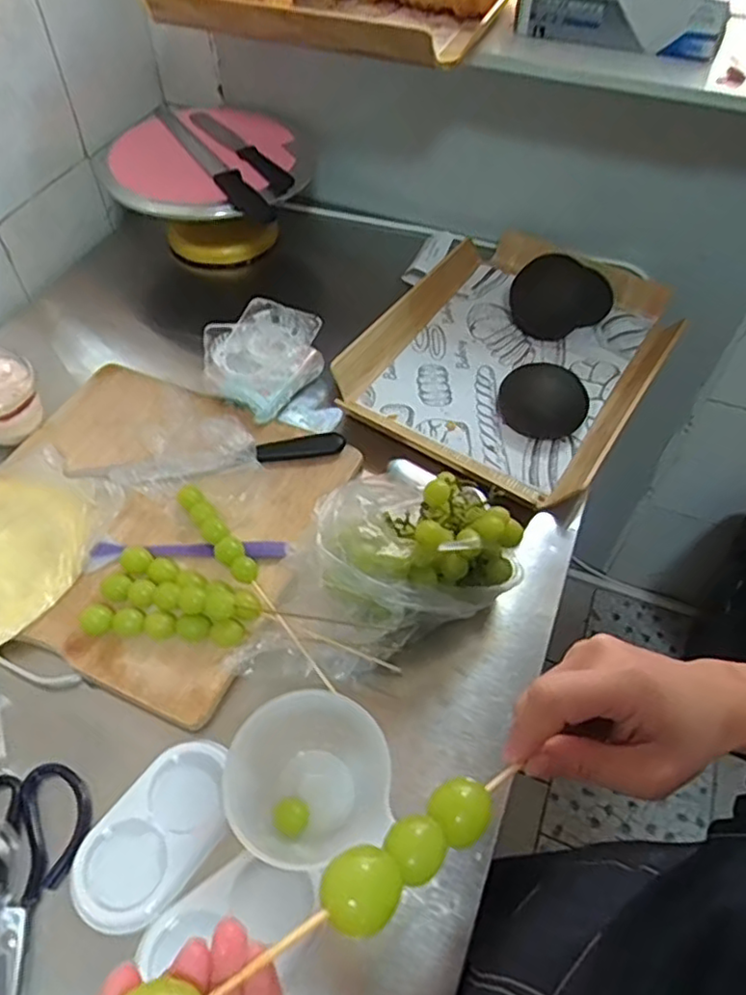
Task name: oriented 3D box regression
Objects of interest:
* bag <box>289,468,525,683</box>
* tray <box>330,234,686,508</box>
[{"bbox_3d":[0.026,0.054,0.601,0.225,0.125,0.153,-35,61,-24],"label":"bag"},{"bbox_3d":[0.183,-0.194,0.839,0.333,0.056,0.425,28,58,19],"label":"tray"}]

